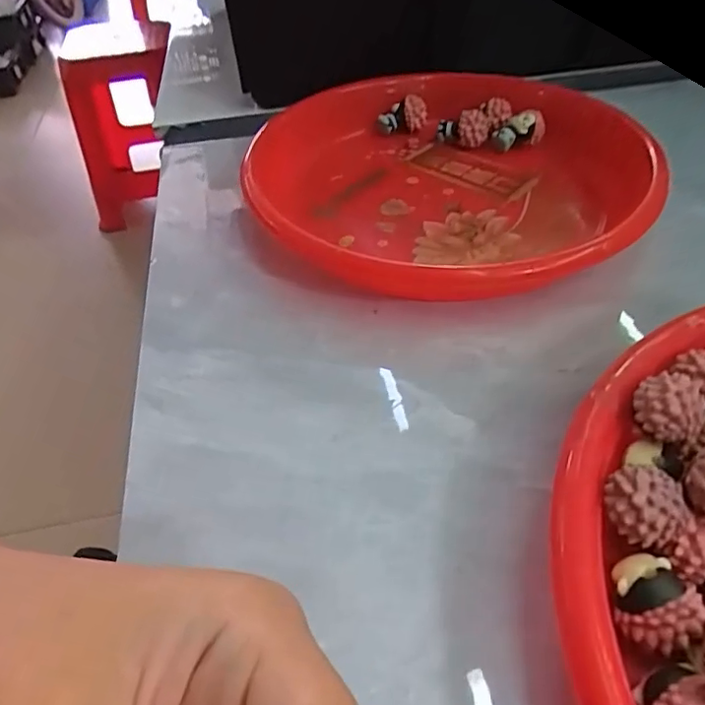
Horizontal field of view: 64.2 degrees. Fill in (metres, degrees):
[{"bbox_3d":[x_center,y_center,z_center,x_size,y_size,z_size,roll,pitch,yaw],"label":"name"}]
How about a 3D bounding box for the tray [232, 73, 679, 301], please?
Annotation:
[{"bbox_3d":[0.047,-0.094,0.291,0.190,0.031,0.198,-6,45,-1],"label":"tray"}]

